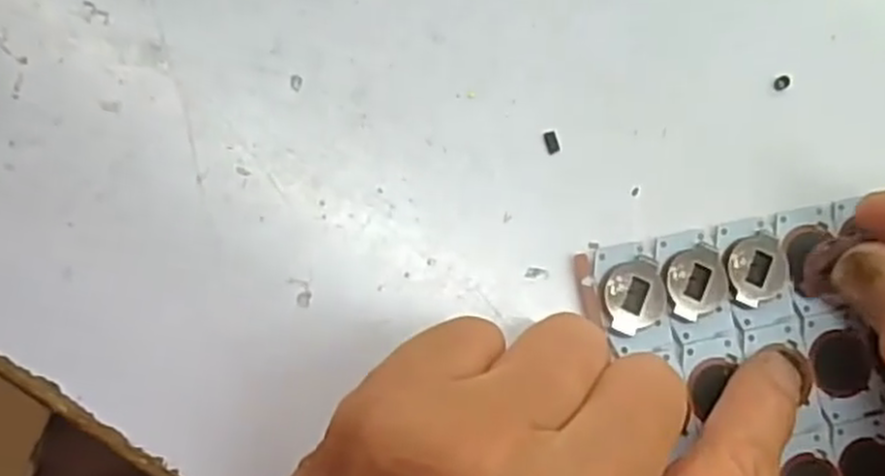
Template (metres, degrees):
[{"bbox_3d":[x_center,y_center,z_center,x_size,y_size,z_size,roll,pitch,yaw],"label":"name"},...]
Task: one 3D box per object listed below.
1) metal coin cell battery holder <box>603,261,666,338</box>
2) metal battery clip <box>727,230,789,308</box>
[{"bbox_3d":[0.052,0.015,0.209,0.017,0.004,0.019,-14,83,-7],"label":"metal coin cell battery holder"},{"bbox_3d":[0.087,0.009,0.214,0.018,0.004,0.018,-19,84,-8],"label":"metal battery clip"}]

